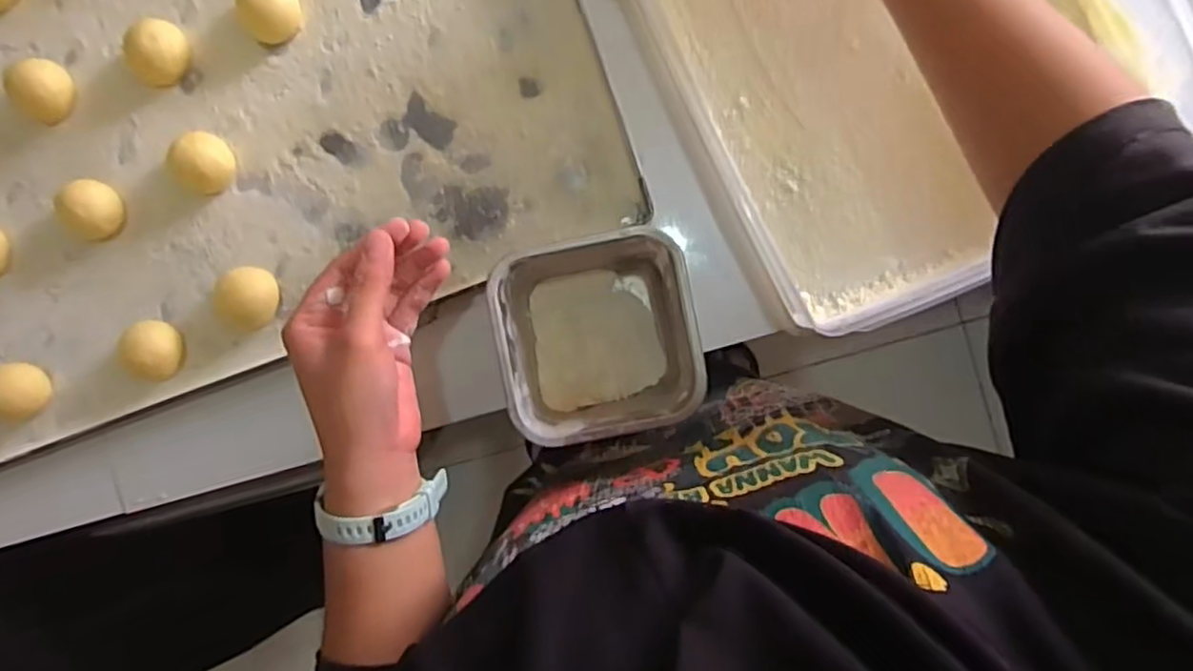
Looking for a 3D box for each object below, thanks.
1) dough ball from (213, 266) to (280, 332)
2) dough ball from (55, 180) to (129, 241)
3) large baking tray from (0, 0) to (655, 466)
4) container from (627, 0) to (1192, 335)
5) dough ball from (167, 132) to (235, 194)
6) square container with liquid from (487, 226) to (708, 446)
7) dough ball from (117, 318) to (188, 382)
[{"bbox_3d":[-0.253,-0.026,0.505,0.046,0.031,0.043,0,92,2],"label":"dough ball"},{"bbox_3d":[-0.368,-0.091,0.506,0.039,0.030,0.045,23,93,0],"label":"dough ball"},{"bbox_3d":[-0.317,-0.172,0.500,0.608,0.026,0.409,-20,92,2],"label":"large baking tray"},{"bbox_3d":[0.183,-0.228,0.456,0.286,0.073,0.390,-28,91,2],"label":"container"},{"bbox_3d":[-0.286,-0.125,0.503,0.038,0.033,0.043,18,93,1],"label":"dough ball"},{"bbox_3d":[0.001,-0.001,0.456,0.114,0.097,0.116,-12,92,2],"label":"square container with liquid"},{"bbox_3d":[-0.325,0.011,0.507,0.035,0.030,0.043,-2,92,2],"label":"dough ball"}]

